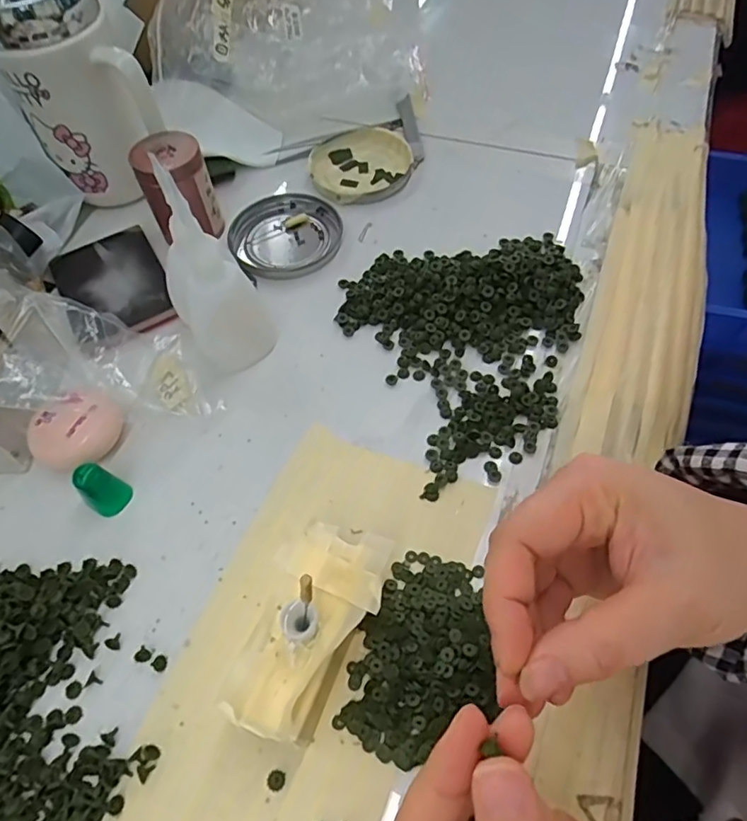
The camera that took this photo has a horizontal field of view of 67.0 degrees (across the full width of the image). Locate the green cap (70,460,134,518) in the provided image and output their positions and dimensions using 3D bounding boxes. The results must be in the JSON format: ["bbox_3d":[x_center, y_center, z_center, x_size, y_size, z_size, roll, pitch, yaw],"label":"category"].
[{"bbox_3d":[-0.141,0.040,0.292,0.018,0.027,0.020,27,63,18],"label":"green cap"}]

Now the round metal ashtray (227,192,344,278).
[{"bbox_3d":[-0.062,-0.127,0.406,0.076,0.009,0.077,-1,58,2],"label":"round metal ashtray"}]

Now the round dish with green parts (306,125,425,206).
[{"bbox_3d":[-0.009,-0.194,0.442,0.081,0.008,0.085,-1,58,2],"label":"round dish with green parts"}]

